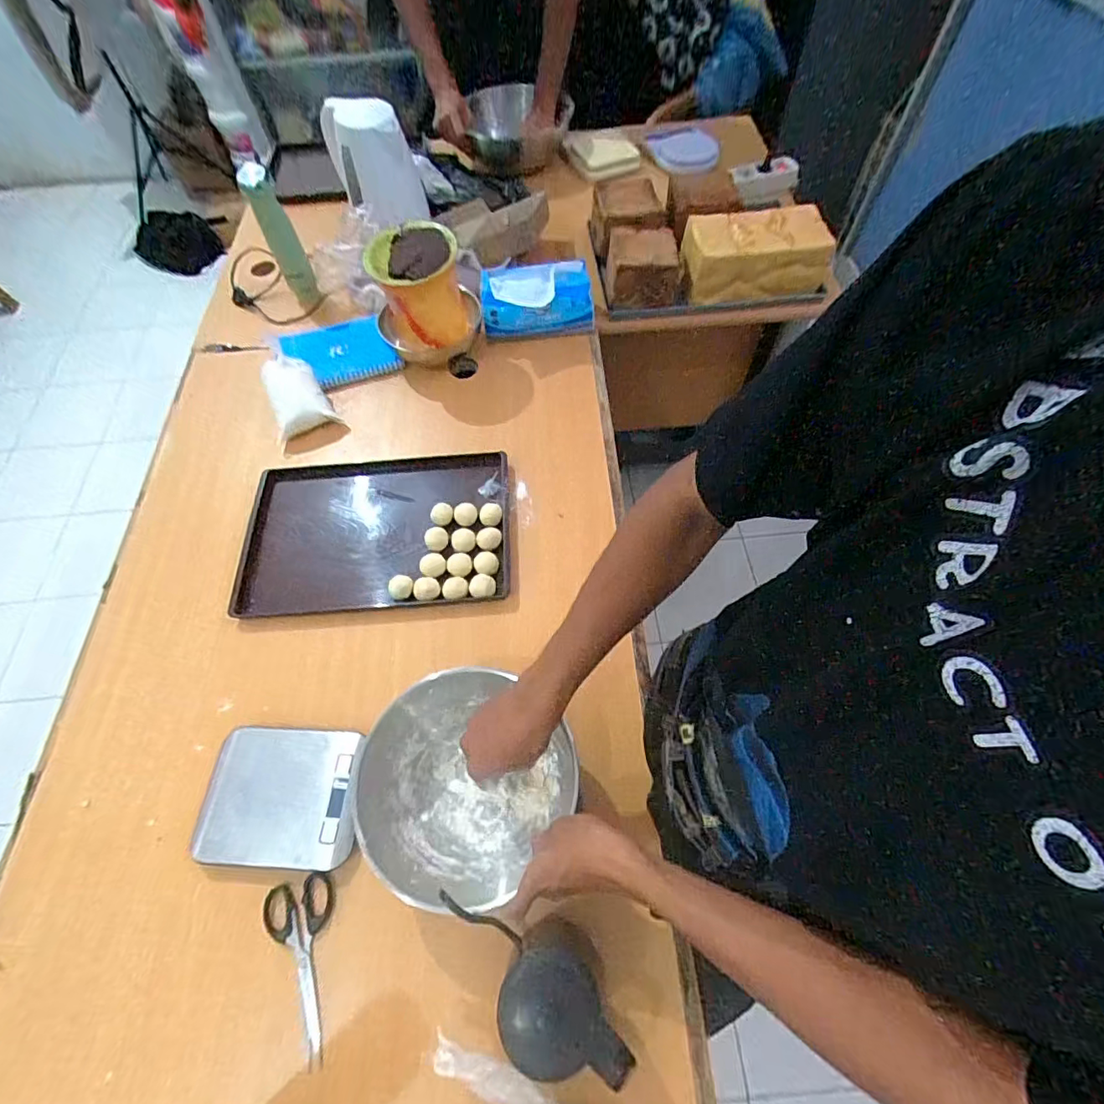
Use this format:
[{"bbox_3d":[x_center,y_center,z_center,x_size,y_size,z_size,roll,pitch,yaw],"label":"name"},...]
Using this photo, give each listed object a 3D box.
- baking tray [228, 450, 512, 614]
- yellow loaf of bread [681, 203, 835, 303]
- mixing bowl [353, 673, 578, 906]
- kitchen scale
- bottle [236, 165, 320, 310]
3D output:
[{"bbox_3d":[-0.252,-0.036,0.744,0.375,0.026,0.239,-3,60,0],"label":"baking tray"},{"bbox_3d":[0.362,-0.540,0.957,0.266,0.097,0.120,-8,63,-4],"label":"yellow loaf of bread"},{"bbox_3d":[-0.096,0.242,0.557,0.204,0.086,0.209,0,63,0],"label":"mixing bowl"},{"bbox_3d":[-0.297,0.272,0.588,0.168,0.029,0.137,2,61,3],"label":"kitchen scale"},{"bbox_3d":[-0.468,-0.541,0.912,0.052,0.216,0.058,-23,64,-10],"label":"bottle"}]

